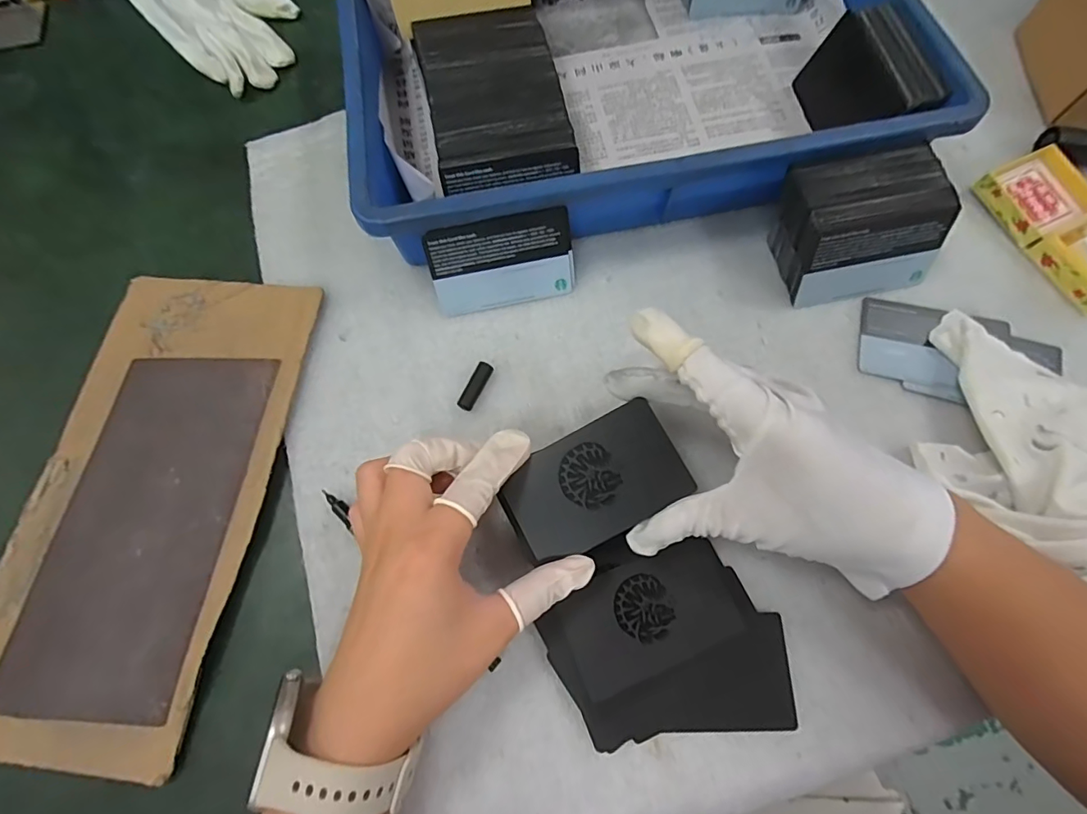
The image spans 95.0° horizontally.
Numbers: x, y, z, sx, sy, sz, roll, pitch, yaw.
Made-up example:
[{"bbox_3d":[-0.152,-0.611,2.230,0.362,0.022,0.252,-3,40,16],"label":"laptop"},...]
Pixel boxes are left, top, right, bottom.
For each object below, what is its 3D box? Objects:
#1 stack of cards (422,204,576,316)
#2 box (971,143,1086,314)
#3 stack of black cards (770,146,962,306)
[{"bbox_3d":[-0.025,-0.089,0.308,0.087,0.057,0.004,-12,39,-1],"label":"stack of cards"},{"bbox_3d":[0.338,-0.119,0.318,0.057,0.022,0.109,-24,72,-6],"label":"box"},{"bbox_3d":[0.192,-0.109,0.303,0.089,0.052,0.066,-11,72,-2],"label":"stack of black cards"}]

